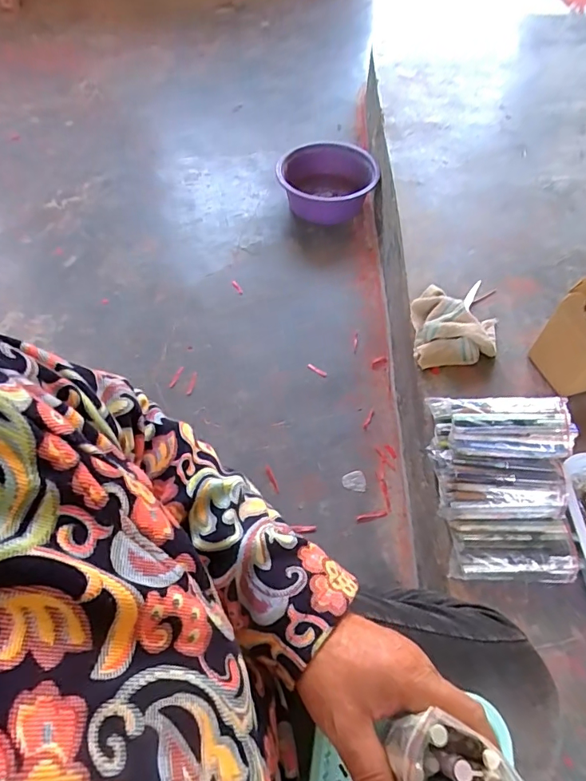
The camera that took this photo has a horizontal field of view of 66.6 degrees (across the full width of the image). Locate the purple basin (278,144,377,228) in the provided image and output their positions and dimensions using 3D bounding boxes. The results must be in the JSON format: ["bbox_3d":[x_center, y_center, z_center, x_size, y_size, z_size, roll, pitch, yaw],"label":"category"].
[{"bbox_3d":[0.088,-0.579,1.231,0.259,0.127,0.218,-4,60,-4],"label":"purple basin"}]

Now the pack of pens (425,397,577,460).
[{"bbox_3d":[0.285,0.051,0.636,0.195,0.059,0.093,-2,54,34],"label":"pack of pens"}]

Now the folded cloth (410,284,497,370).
[{"bbox_3d":[0.308,-0.126,0.837,0.157,0.055,0.180,6,60,2],"label":"folded cloth"}]

